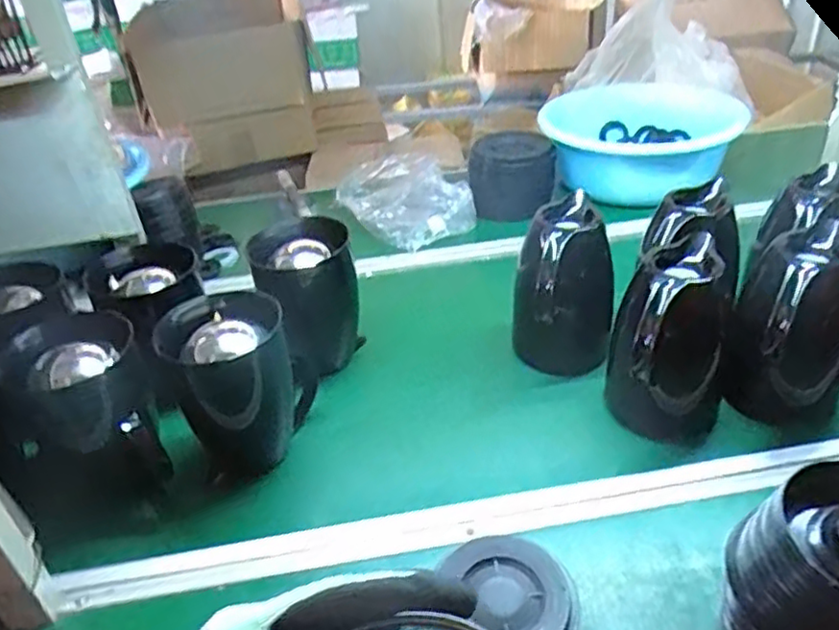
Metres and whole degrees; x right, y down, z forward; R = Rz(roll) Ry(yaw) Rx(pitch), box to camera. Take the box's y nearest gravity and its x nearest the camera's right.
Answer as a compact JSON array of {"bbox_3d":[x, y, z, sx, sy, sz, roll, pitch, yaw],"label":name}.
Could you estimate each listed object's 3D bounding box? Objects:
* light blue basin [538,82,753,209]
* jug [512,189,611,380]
[{"bbox_3d":[0.432,-0.337,1.304,0.378,0.137,0.318,3,35,12],"label":"light blue basin"},{"bbox_3d":[0.182,-0.024,0.840,0.114,0.206,0.130,-11,34,-9],"label":"jug"}]

